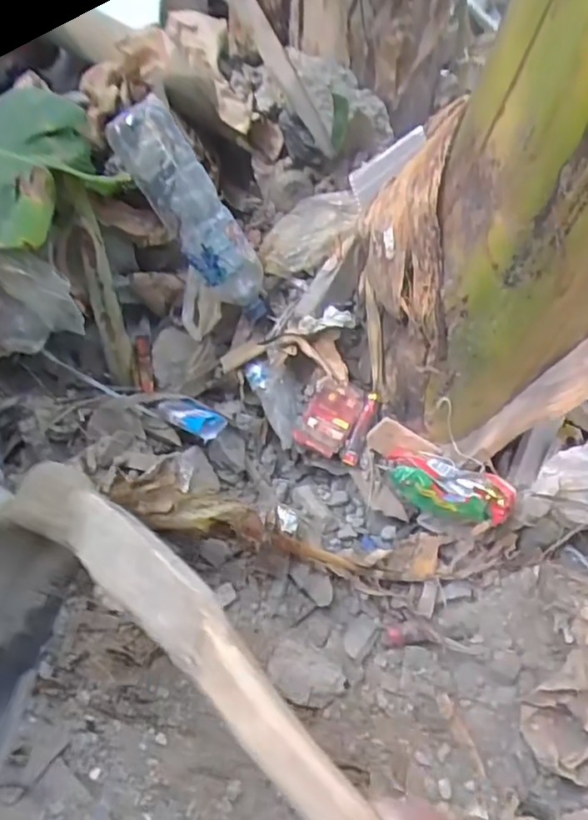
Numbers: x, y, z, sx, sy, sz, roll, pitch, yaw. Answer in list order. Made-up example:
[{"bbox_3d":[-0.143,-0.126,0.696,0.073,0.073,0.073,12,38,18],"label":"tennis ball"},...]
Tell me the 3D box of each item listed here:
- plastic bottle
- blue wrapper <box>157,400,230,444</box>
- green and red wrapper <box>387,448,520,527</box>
[{"bbox_3d":[-0.133,-0.256,0.868,0.078,0.309,0.077,-46,26,-26],"label":"plastic bottle"},{"bbox_3d":[-0.151,0.010,0.954,0.104,0.025,0.043,29,60,24],"label":"blue wrapper"},{"bbox_3d":[0.213,0.102,0.901,0.189,0.065,0.070,30,61,25],"label":"green and red wrapper"}]

